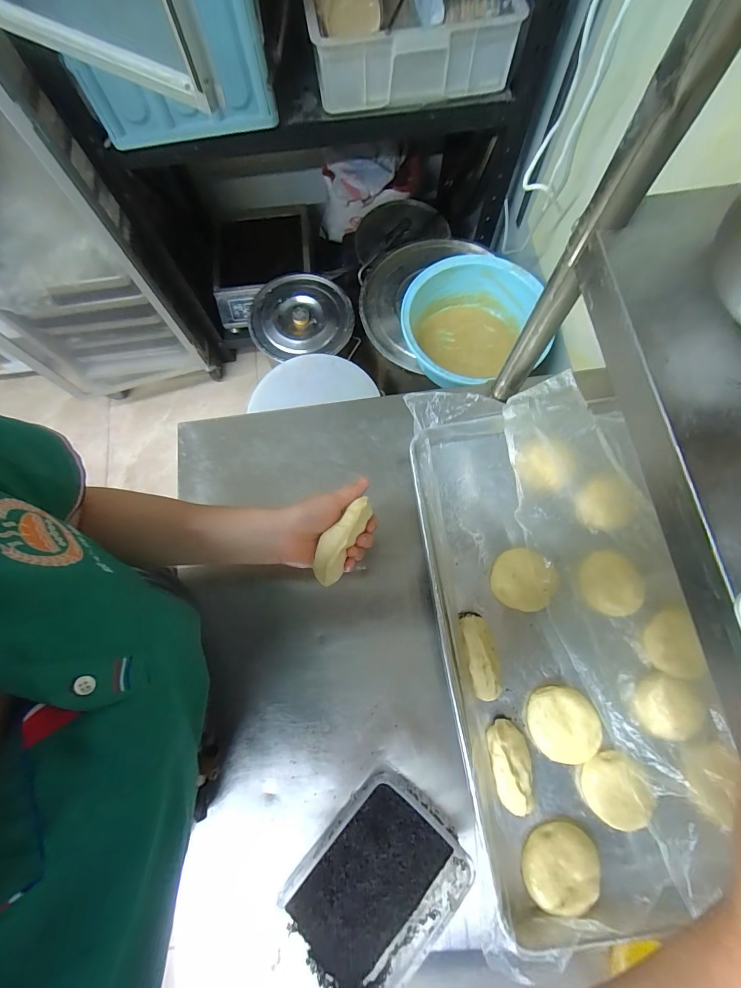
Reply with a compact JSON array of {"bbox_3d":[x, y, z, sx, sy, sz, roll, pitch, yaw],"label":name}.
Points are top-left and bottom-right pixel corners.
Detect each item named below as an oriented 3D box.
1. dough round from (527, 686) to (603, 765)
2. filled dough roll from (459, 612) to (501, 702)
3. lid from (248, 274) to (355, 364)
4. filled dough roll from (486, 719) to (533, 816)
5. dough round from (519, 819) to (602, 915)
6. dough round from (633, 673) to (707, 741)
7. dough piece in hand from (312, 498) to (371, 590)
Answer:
[{"bbox_3d":[0.241,0.287,0.483,0.081,0.019,0.085,0,76,1],"label":"dough round"},{"bbox_3d":[0.140,0.206,0.496,0.033,0.040,0.102,-7,76,-1],"label":"filled dough roll"},{"bbox_3d":[-0.217,-0.549,1.217,0.317,0.049,0.297,0,76,1],"label":"lid"},{"bbox_3d":[0.168,0.327,0.461,0.047,0.042,0.100,-4,76,0],"label":"filled dough roll"},{"bbox_3d":[0.218,0.424,0.441,0.088,0.030,0.069,-11,76,-2],"label":"dough round"},{"bbox_3d":[0.366,0.260,0.470,0.076,0.019,0.071,0,76,1],"label":"dough round"},{"bbox_3d":[-0.030,0.047,0.406,0.030,0.018,0.098,28,82,8],"label":"dough piece in hand"}]

